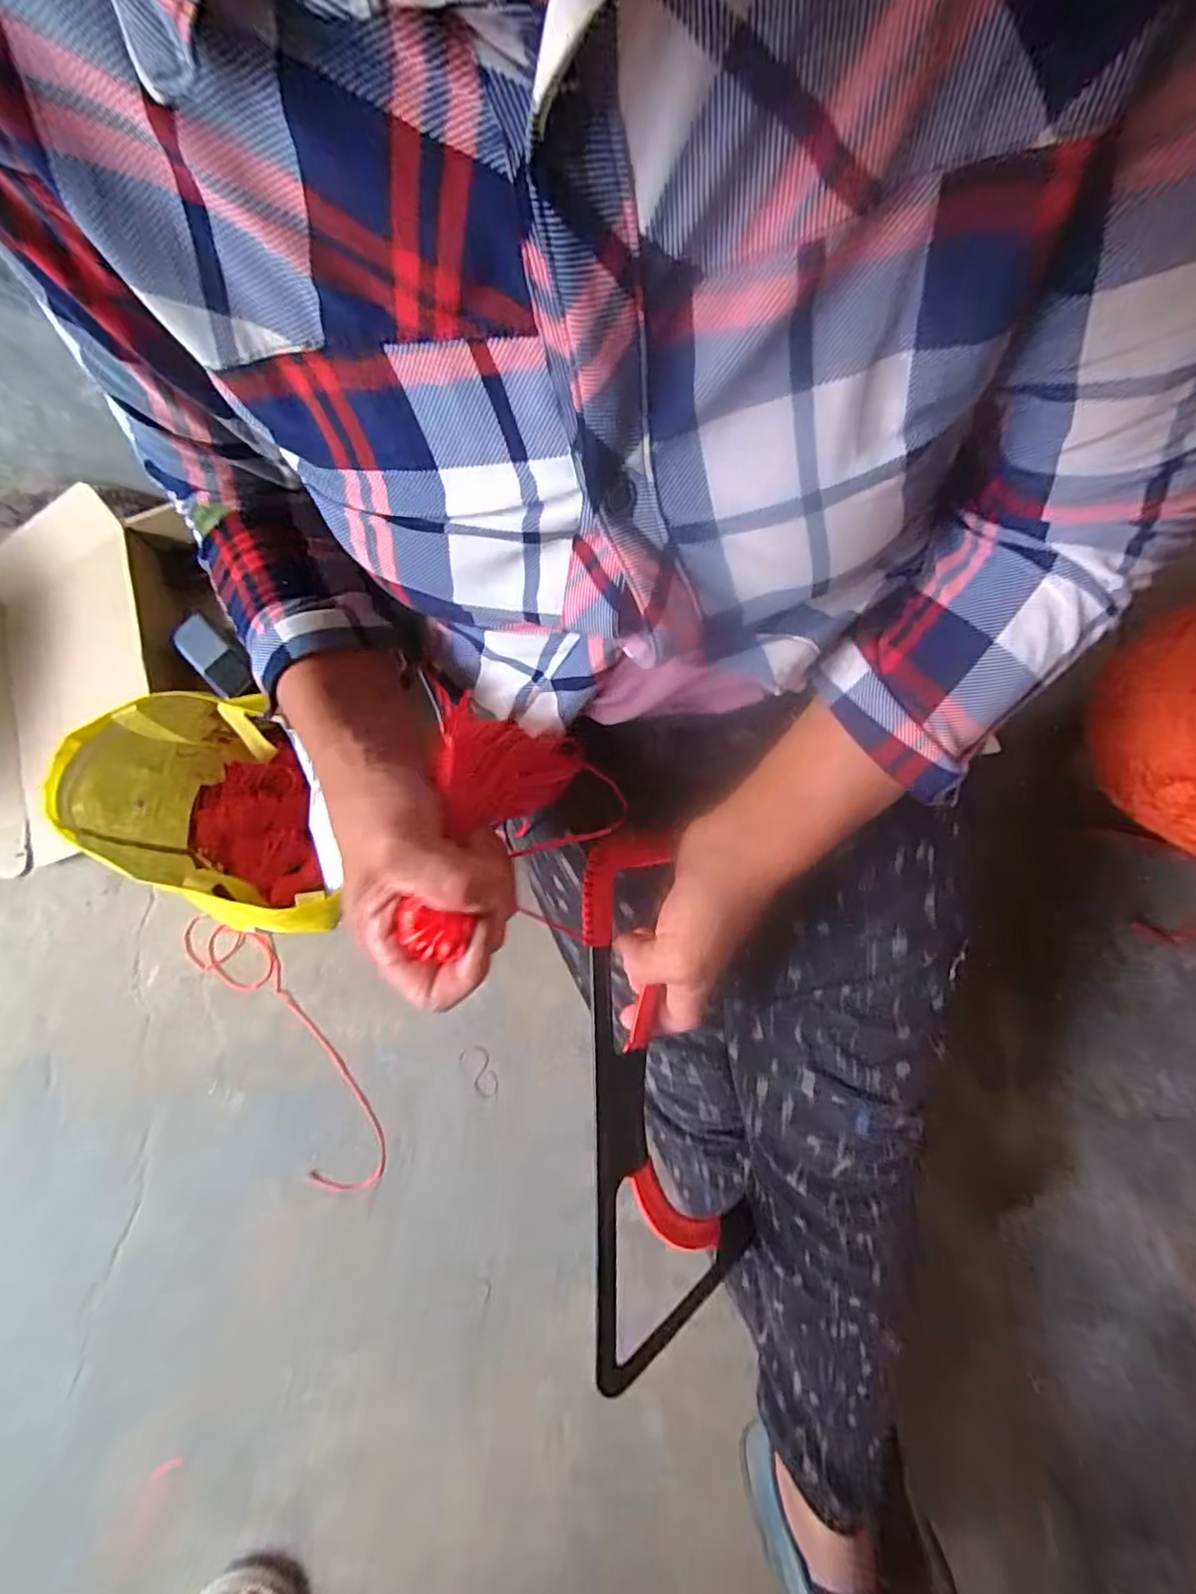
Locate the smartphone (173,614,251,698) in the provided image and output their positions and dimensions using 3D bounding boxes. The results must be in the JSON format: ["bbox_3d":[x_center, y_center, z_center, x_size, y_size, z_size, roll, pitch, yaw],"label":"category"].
[{"bbox_3d":[-0.494,-0.180,0.774,0.051,0.008,0.112,-41,91,-19],"label":"smartphone"}]

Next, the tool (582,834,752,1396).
[{"bbox_3d":[0.031,0.187,0.378,0.141,0.027,0.327,-17,99,-35],"label":"tool"}]

